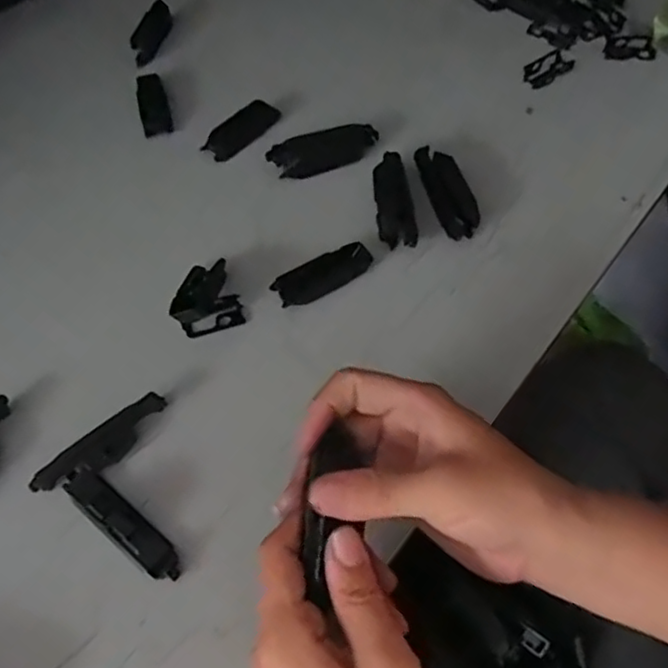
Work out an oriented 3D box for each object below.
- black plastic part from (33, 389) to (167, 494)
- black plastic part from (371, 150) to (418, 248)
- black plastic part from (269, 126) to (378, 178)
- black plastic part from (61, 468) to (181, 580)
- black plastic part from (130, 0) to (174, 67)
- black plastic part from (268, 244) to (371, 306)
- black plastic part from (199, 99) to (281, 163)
[{"bbox_3d":[-0.130,0.062,0.370,0.082,0.010,0.022,-40,68,-19],"label":"black plastic part"},{"bbox_3d":[0.040,-0.092,0.450,0.025,0.009,0.076,-6,61,-3],"label":"black plastic part"},{"bbox_3d":[-0.007,-0.131,0.470,0.078,0.018,0.028,-10,61,-5],"label":"black plastic part"},{"bbox_3d":[-0.113,0.098,0.347,0.079,0.017,0.020,35,67,18],"label":"black plastic part"},{"bbox_3d":[-0.151,-0.252,0.547,0.018,0.014,0.069,12,62,8],"label":"black plastic part"},{"bbox_3d":[-0.007,-0.040,0.423,0.065,0.008,0.026,-24,63,-12],"label":"black plastic part"},{"bbox_3d":[-0.070,-0.153,0.491,0.030,0.007,0.063,35,67,18],"label":"black plastic part"}]

